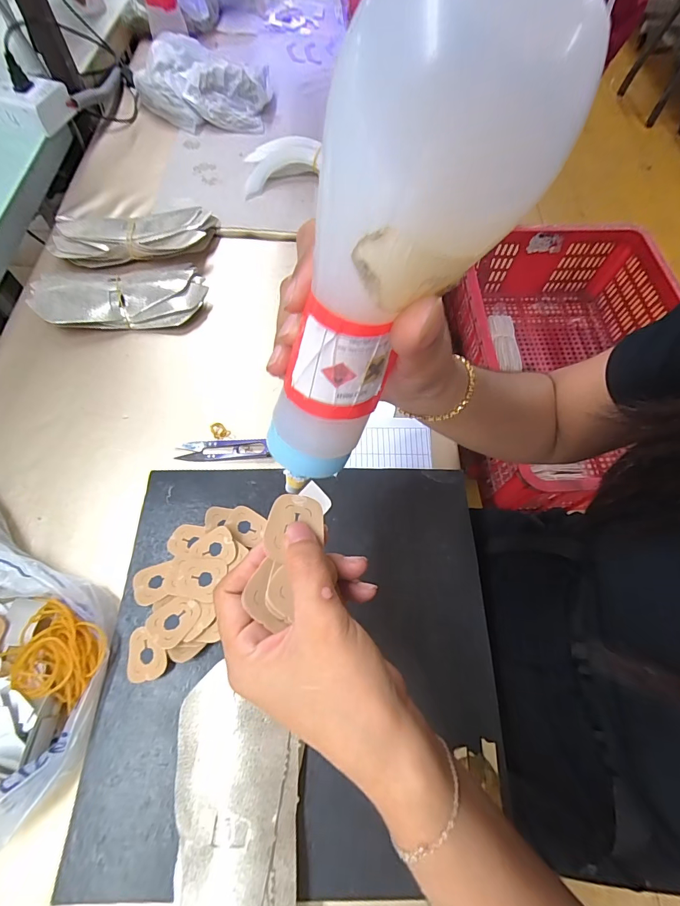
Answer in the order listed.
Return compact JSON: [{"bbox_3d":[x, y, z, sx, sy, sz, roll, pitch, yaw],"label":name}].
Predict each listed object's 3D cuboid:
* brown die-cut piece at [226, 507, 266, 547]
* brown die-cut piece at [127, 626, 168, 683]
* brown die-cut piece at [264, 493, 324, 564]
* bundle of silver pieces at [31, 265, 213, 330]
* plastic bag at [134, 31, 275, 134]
[{"bbox_3d":[-0.084,0.065,0.356,0.035,0.004,0.029,27,63,4],"label":"brown die-cut piece"},{"bbox_3d":[-0.148,0.154,0.305,0.032,0.004,0.037,-9,65,7],"label":"brown die-cut piece"},{"bbox_3d":[-0.024,0.041,0.218,0.032,0.004,0.038,12,58,-16],"label":"brown die-cut piece"},{"bbox_3d":[-0.264,-0.190,0.479,0.192,0.028,0.092,-8,65,-8],"label":"bundle of silver pieces"},{"bbox_3d":[-0.223,-0.588,0.629,0.208,0.069,0.118,5,64,-1],"label":"plastic bag"}]

